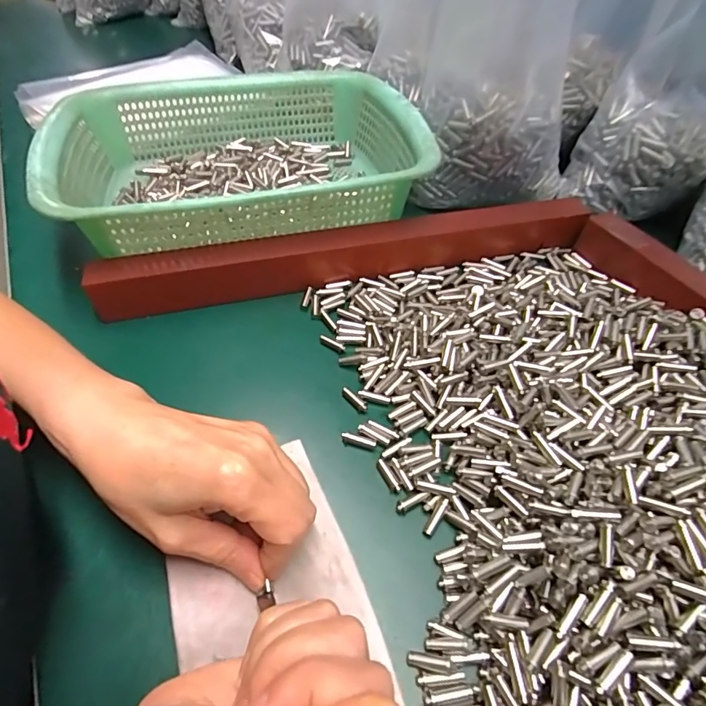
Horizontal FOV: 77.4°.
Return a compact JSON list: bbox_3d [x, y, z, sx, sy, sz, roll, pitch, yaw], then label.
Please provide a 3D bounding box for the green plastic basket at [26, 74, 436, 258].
[{"bbox_3d":[-0.091,-0.167,0.384,0.287,0.080,0.216,-15,54,-12],"label":"green plastic basket"}]

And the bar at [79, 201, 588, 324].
[{"bbox_3d":[0.005,-0.079,0.345,0.384,0.040,0.028,-11,54,-9],"label":"bar"}]

